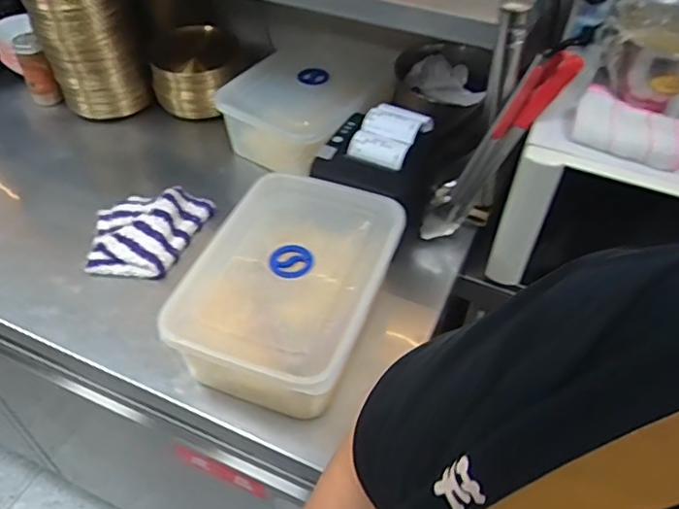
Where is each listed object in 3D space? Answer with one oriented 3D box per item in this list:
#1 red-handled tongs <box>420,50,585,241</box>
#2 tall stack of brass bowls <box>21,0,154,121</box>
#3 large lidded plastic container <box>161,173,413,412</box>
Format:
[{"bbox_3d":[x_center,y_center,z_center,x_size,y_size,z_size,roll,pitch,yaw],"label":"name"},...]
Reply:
[{"bbox_3d":[0.210,-0.143,0.823,0.064,0.308,0.028,9,39,-33],"label":"red-handled tongs"},{"bbox_3d":[-0.460,-0.393,1.092,0.170,0.238,0.166,-18,50,-18],"label":"tall stack of brass bowls"},{"bbox_3d":[-0.057,0.039,0.749,0.212,0.096,0.309,17,49,14],"label":"large lidded plastic container"}]

